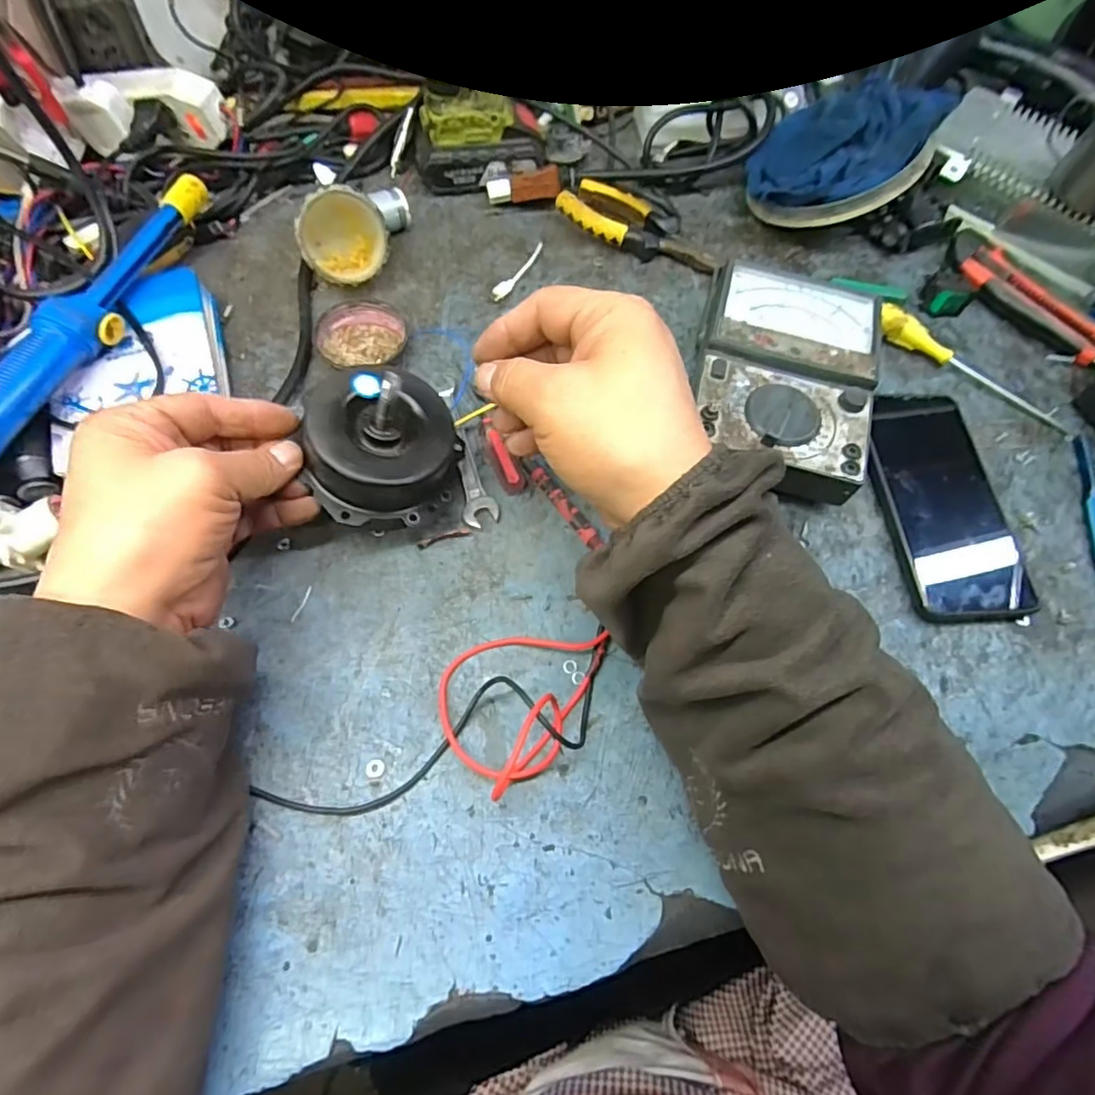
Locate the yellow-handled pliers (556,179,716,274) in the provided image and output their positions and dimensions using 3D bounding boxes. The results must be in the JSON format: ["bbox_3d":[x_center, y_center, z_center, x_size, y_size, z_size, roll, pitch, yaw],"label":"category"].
[{"bbox_3d":[0.075,-0.259,0.473,0.132,0.022,0.051,28,67,9],"label":"yellow-handled pliers"}]

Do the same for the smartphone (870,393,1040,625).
[{"bbox_3d":[0.258,-0.031,0.380,0.084,0.016,0.160,-4,66,-5],"label":"smartphone"}]

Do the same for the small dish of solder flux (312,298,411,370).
[{"bbox_3d":[-0.132,-0.152,0.417,0.060,0.017,0.048,-11,67,-8],"label":"small dish of solder flux"}]

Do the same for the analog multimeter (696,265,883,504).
[{"bbox_3d":[0.157,-0.116,0.396,0.119,0.047,0.170,18,65,5],"label":"analog multimeter"}]

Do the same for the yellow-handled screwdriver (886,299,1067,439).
[{"bbox_3d":[0.317,-0.133,0.434,0.156,0.018,0.022,37,69,13],"label":"yellow-handled screwdriver"}]

